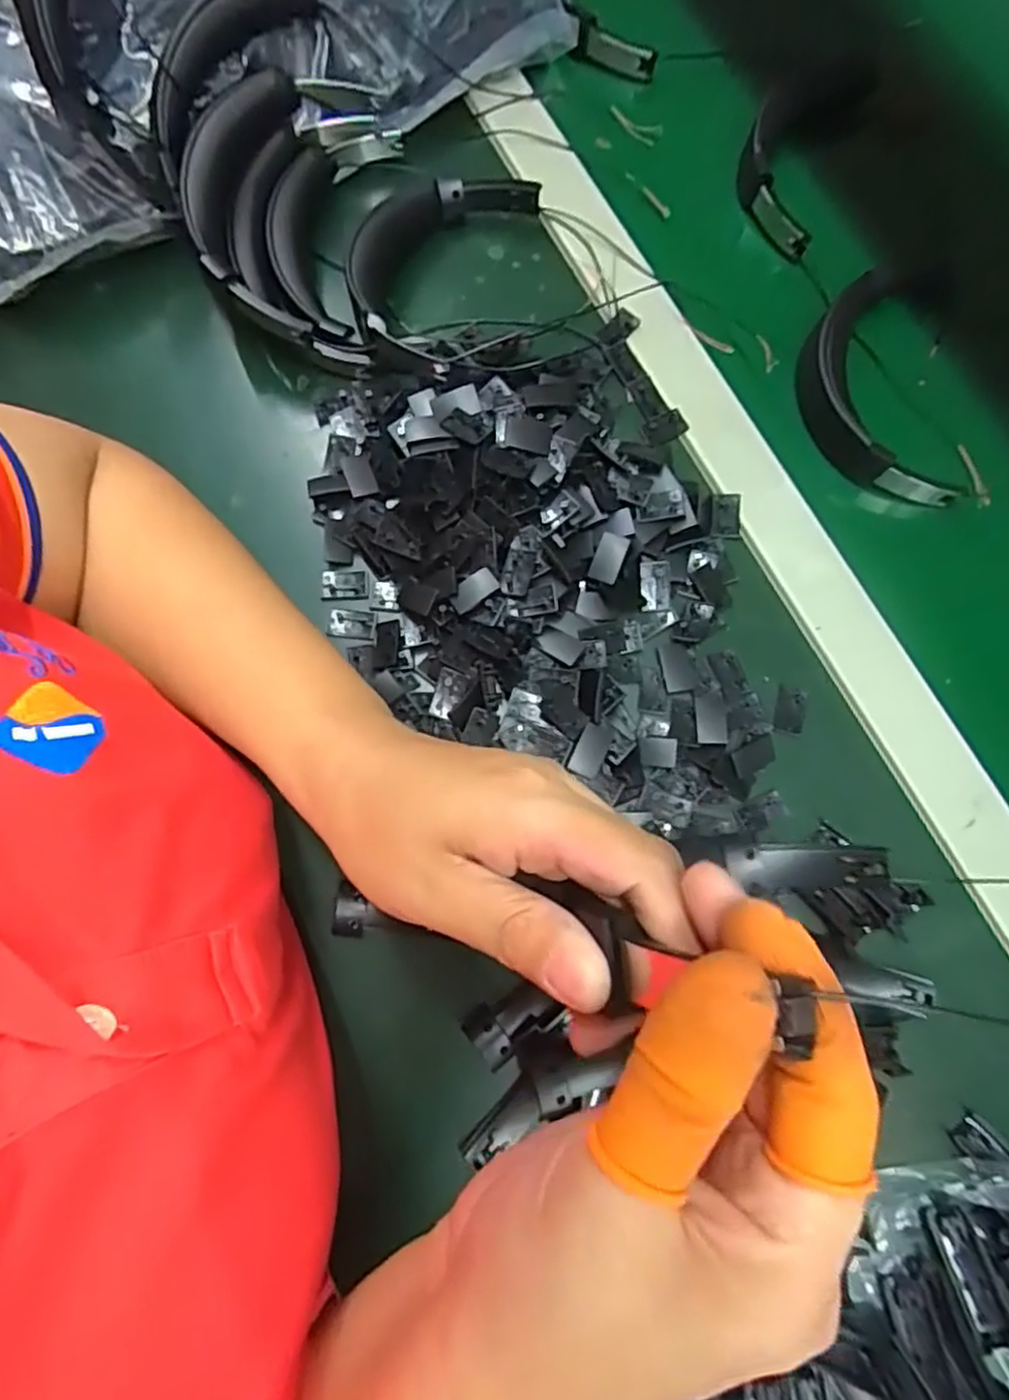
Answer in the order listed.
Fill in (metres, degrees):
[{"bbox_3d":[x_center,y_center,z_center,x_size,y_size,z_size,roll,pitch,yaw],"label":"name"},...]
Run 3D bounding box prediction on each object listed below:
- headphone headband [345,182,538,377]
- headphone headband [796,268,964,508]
[{"bbox_3d":[-0.043,-0.252,0.394,0.082,0.043,0.149,22,77,4],"label":"headphone headband"},{"bbox_3d":[0.218,-0.193,0.401,0.090,0.035,0.154,5,76,0],"label":"headphone headband"}]

